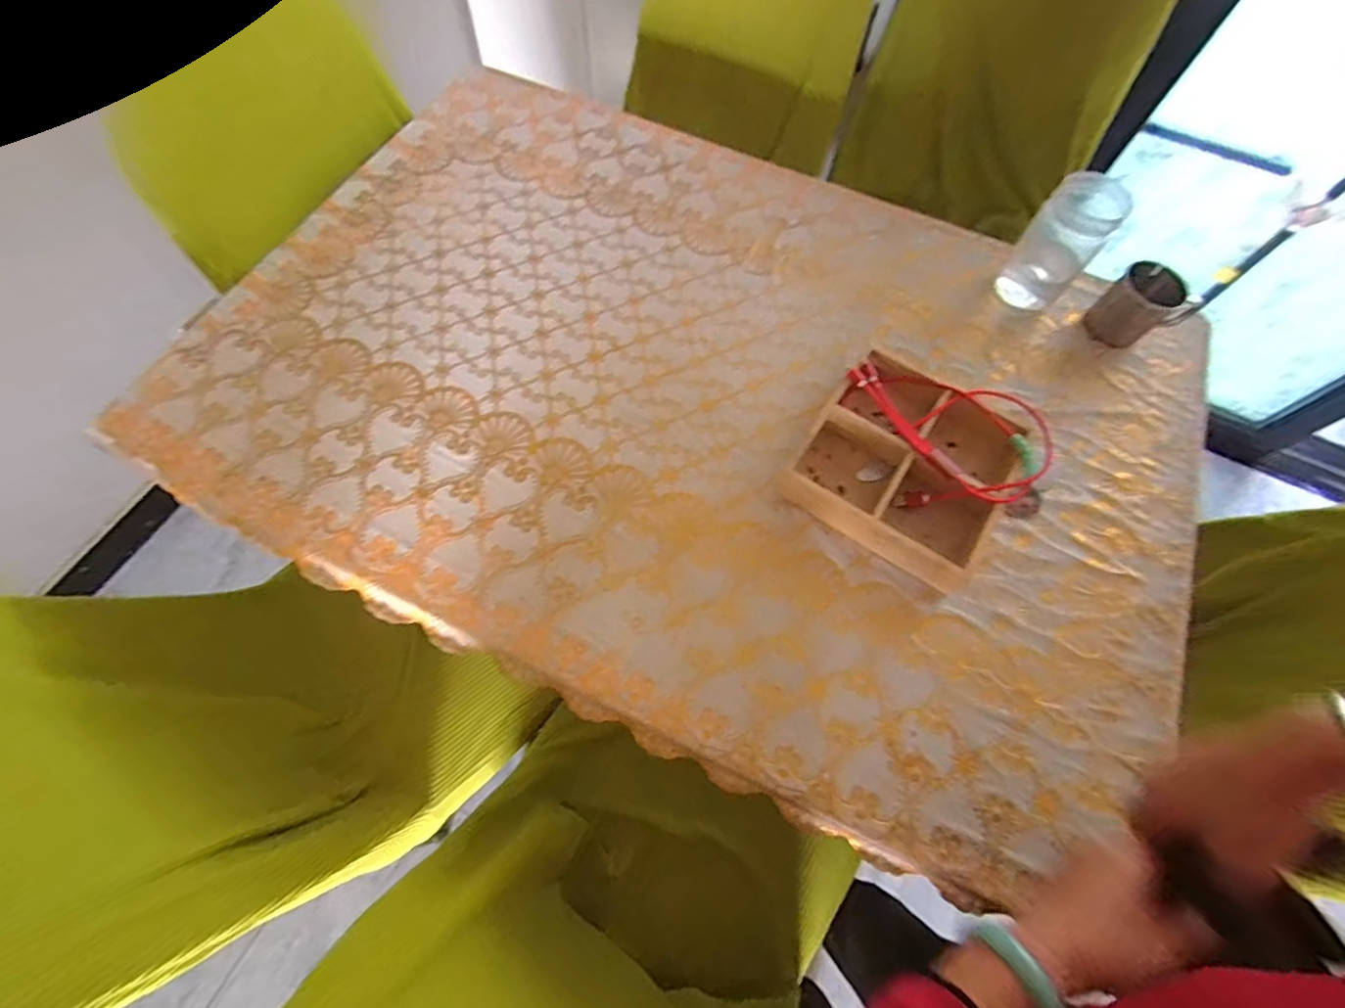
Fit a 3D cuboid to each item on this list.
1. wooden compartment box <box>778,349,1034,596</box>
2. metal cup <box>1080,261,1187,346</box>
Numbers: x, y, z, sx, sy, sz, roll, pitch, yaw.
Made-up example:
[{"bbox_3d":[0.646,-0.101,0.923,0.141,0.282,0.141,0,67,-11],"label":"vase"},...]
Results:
[{"bbox_3d":[0.251,-0.044,0.604,0.203,0.051,0.208,32,68,10],"label":"wooden compartment box"},{"bbox_3d":[0.550,-0.234,0.688,0.065,0.079,0.069,1,66,-3],"label":"metal cup"}]

